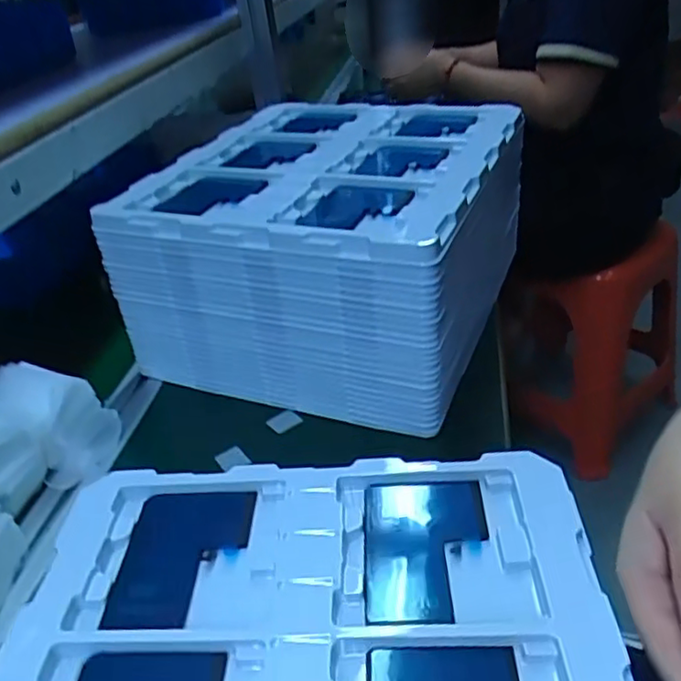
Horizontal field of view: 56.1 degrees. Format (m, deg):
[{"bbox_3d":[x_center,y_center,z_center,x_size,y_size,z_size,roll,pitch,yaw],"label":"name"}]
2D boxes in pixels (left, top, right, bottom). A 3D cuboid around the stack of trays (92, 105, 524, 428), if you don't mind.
[{"bbox_3d":[-0.003,-0.098,0.595,0.284,0.161,0.307,11,33,21],"label":"stack of trays"}]

